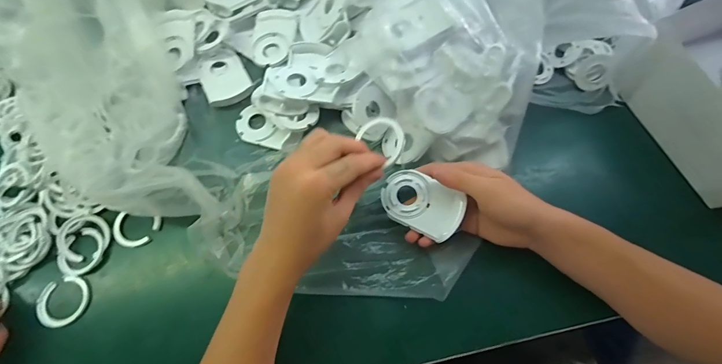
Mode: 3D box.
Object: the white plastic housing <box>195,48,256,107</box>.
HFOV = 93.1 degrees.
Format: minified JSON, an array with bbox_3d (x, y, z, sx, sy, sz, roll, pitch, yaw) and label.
[{"bbox_3d":[-0.181,-0.139,0.451,0.058,0.015,0.083,-28,72,-8],"label":"white plastic housing"}]

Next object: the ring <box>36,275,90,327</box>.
[{"bbox_3d":[-0.319,0.128,0.366,0.051,0.009,0.049,-13,68,1],"label":"ring"}]

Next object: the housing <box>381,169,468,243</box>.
[{"bbox_3d":[0.063,0.022,0.352,0.083,0.013,0.054,30,79,6],"label":"housing"}]

